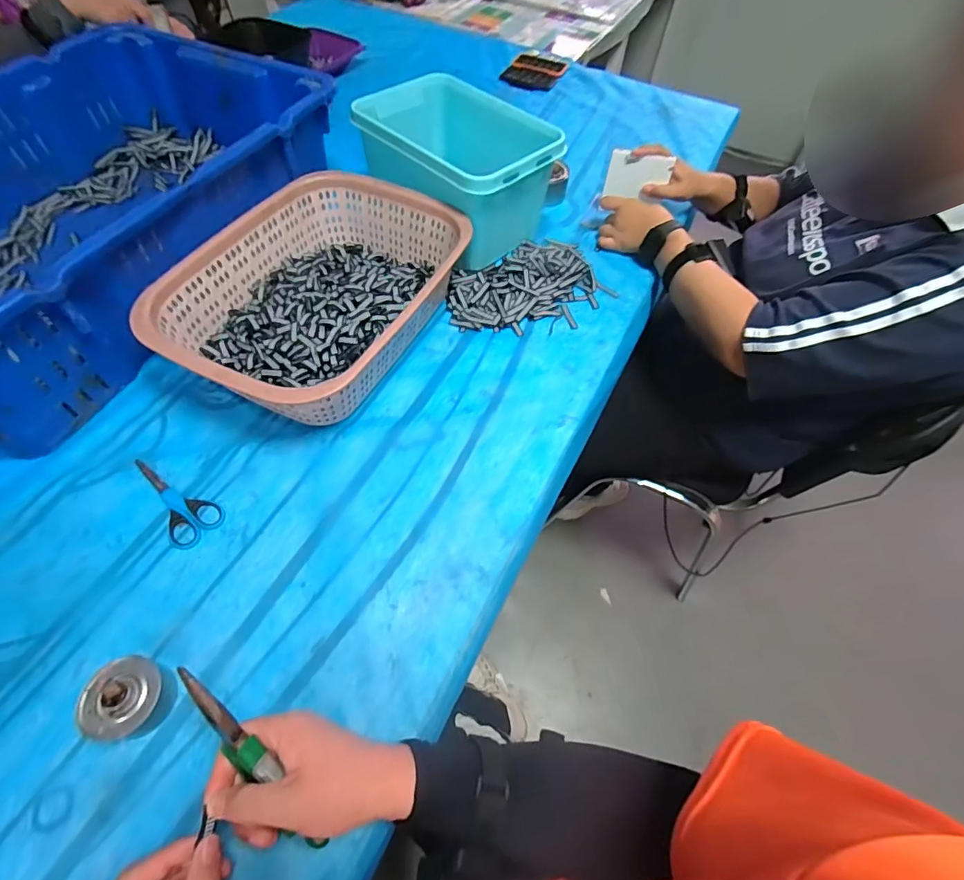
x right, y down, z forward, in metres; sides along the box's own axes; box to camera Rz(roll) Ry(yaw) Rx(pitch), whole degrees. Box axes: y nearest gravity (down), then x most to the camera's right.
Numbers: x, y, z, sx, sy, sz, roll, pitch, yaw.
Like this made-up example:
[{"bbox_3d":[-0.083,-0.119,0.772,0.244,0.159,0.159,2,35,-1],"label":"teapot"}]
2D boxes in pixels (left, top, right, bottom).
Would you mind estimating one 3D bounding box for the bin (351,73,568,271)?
[{"bbox_3d":[-0.028,-0.400,0.721,0.197,0.149,0.252,-38,67,-23],"label":"bin"}]

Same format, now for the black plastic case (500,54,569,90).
[{"bbox_3d":[0.118,-0.830,1.088,0.118,0.017,0.143,24,60,12],"label":"black plastic case"}]

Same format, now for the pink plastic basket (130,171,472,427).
[{"bbox_3d":[-0.196,-0.179,0.602,0.266,0.101,0.366,26,61,13],"label":"pink plastic basket"}]

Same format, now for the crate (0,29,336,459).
[{"bbox_3d":[-0.511,-0.305,0.624,0.420,0.154,0.622,22,60,11],"label":"crate"}]

